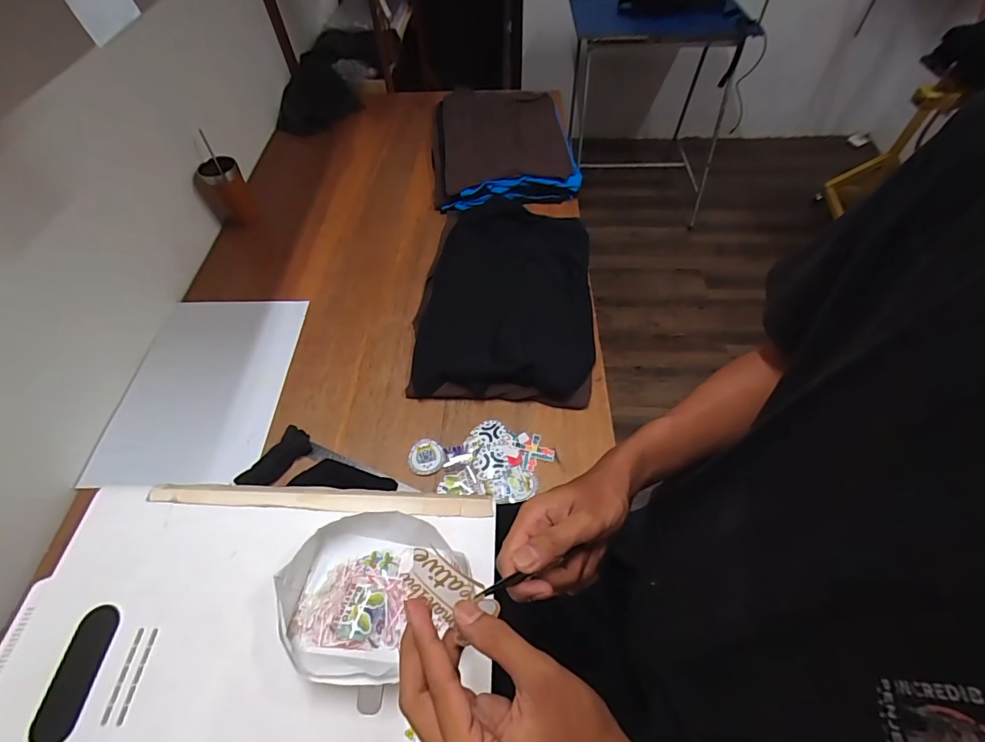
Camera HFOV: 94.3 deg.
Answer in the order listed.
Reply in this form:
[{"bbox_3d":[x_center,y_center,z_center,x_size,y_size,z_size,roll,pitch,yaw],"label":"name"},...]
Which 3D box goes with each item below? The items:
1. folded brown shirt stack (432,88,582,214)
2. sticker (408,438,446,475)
[{"bbox_3d":[0.023,-0.645,1.281,0.398,0.072,0.551,-8,56,-4],"label":"folded brown shirt stack"},{"bbox_3d":[-0.112,0.145,0.776,0.061,0.009,0.060,-5,56,-2],"label":"sticker"}]

